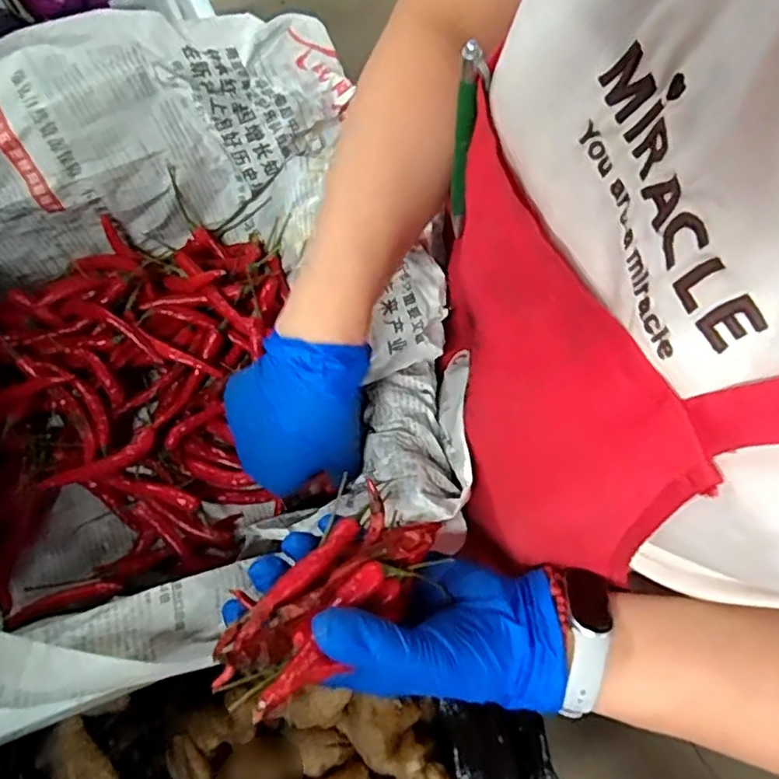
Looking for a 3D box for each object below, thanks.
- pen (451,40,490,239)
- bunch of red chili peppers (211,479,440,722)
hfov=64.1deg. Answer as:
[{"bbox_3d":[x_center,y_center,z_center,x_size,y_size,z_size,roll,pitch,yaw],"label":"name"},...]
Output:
[{"bbox_3d":[0.038,-0.120,0.319,0.008,0.115,0.011,-37,72,-16],"label":"pen"},{"bbox_3d":[-0.026,0.096,0.297,0.121,0.034,0.053,-35,70,-33],"label":"bunch of red chili peppers"}]

